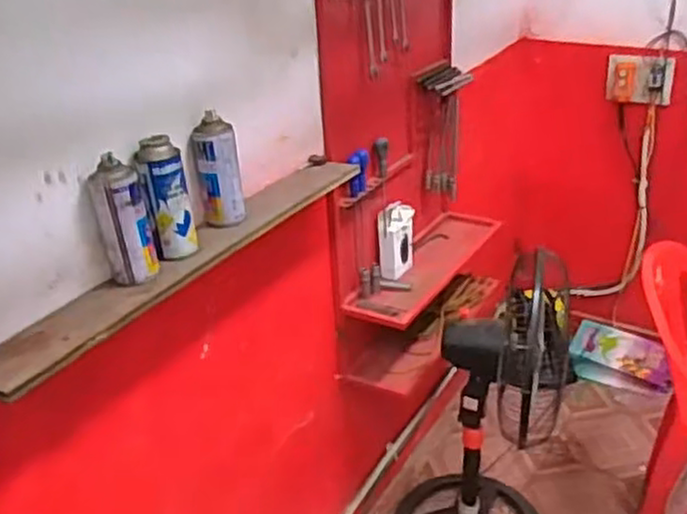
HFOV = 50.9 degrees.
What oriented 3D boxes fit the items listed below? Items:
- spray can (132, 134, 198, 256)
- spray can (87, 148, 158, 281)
[{"bbox_3d":[-0.255,-0.086,1.049,0.067,0.169,0.068,-10,29,-11],"label":"spray can"},{"bbox_3d":[-0.297,-0.048,0.981,0.067,0.163,0.056,-12,29,-15],"label":"spray can"}]

